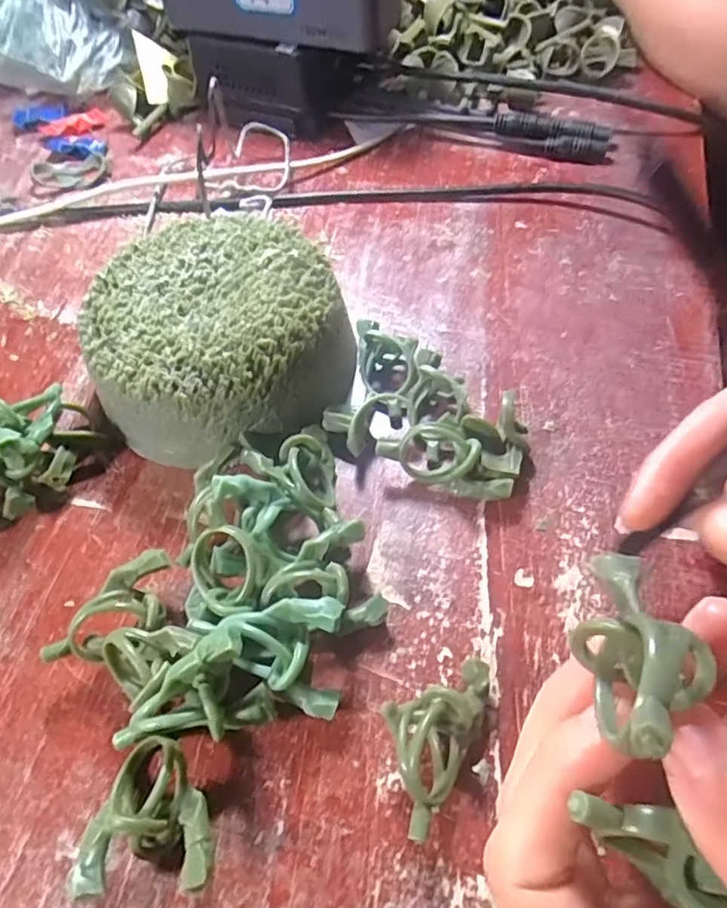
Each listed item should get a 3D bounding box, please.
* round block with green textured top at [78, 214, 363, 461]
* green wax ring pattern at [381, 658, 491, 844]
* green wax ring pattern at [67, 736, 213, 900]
[{"bbox_3d":[-0.060,-0.047,0.243,0.100,0.047,0.095,-1,57,2],"label":"round block with green textured top"},{"bbox_3d":[0.019,0.081,0.171,0.024,0.019,0.049,24,61,17],"label":"green wax ring pattern"},{"bbox_3d":[-0.058,0.098,0.161,0.034,0.024,0.036,-4,57,1],"label":"green wax ring pattern"}]

